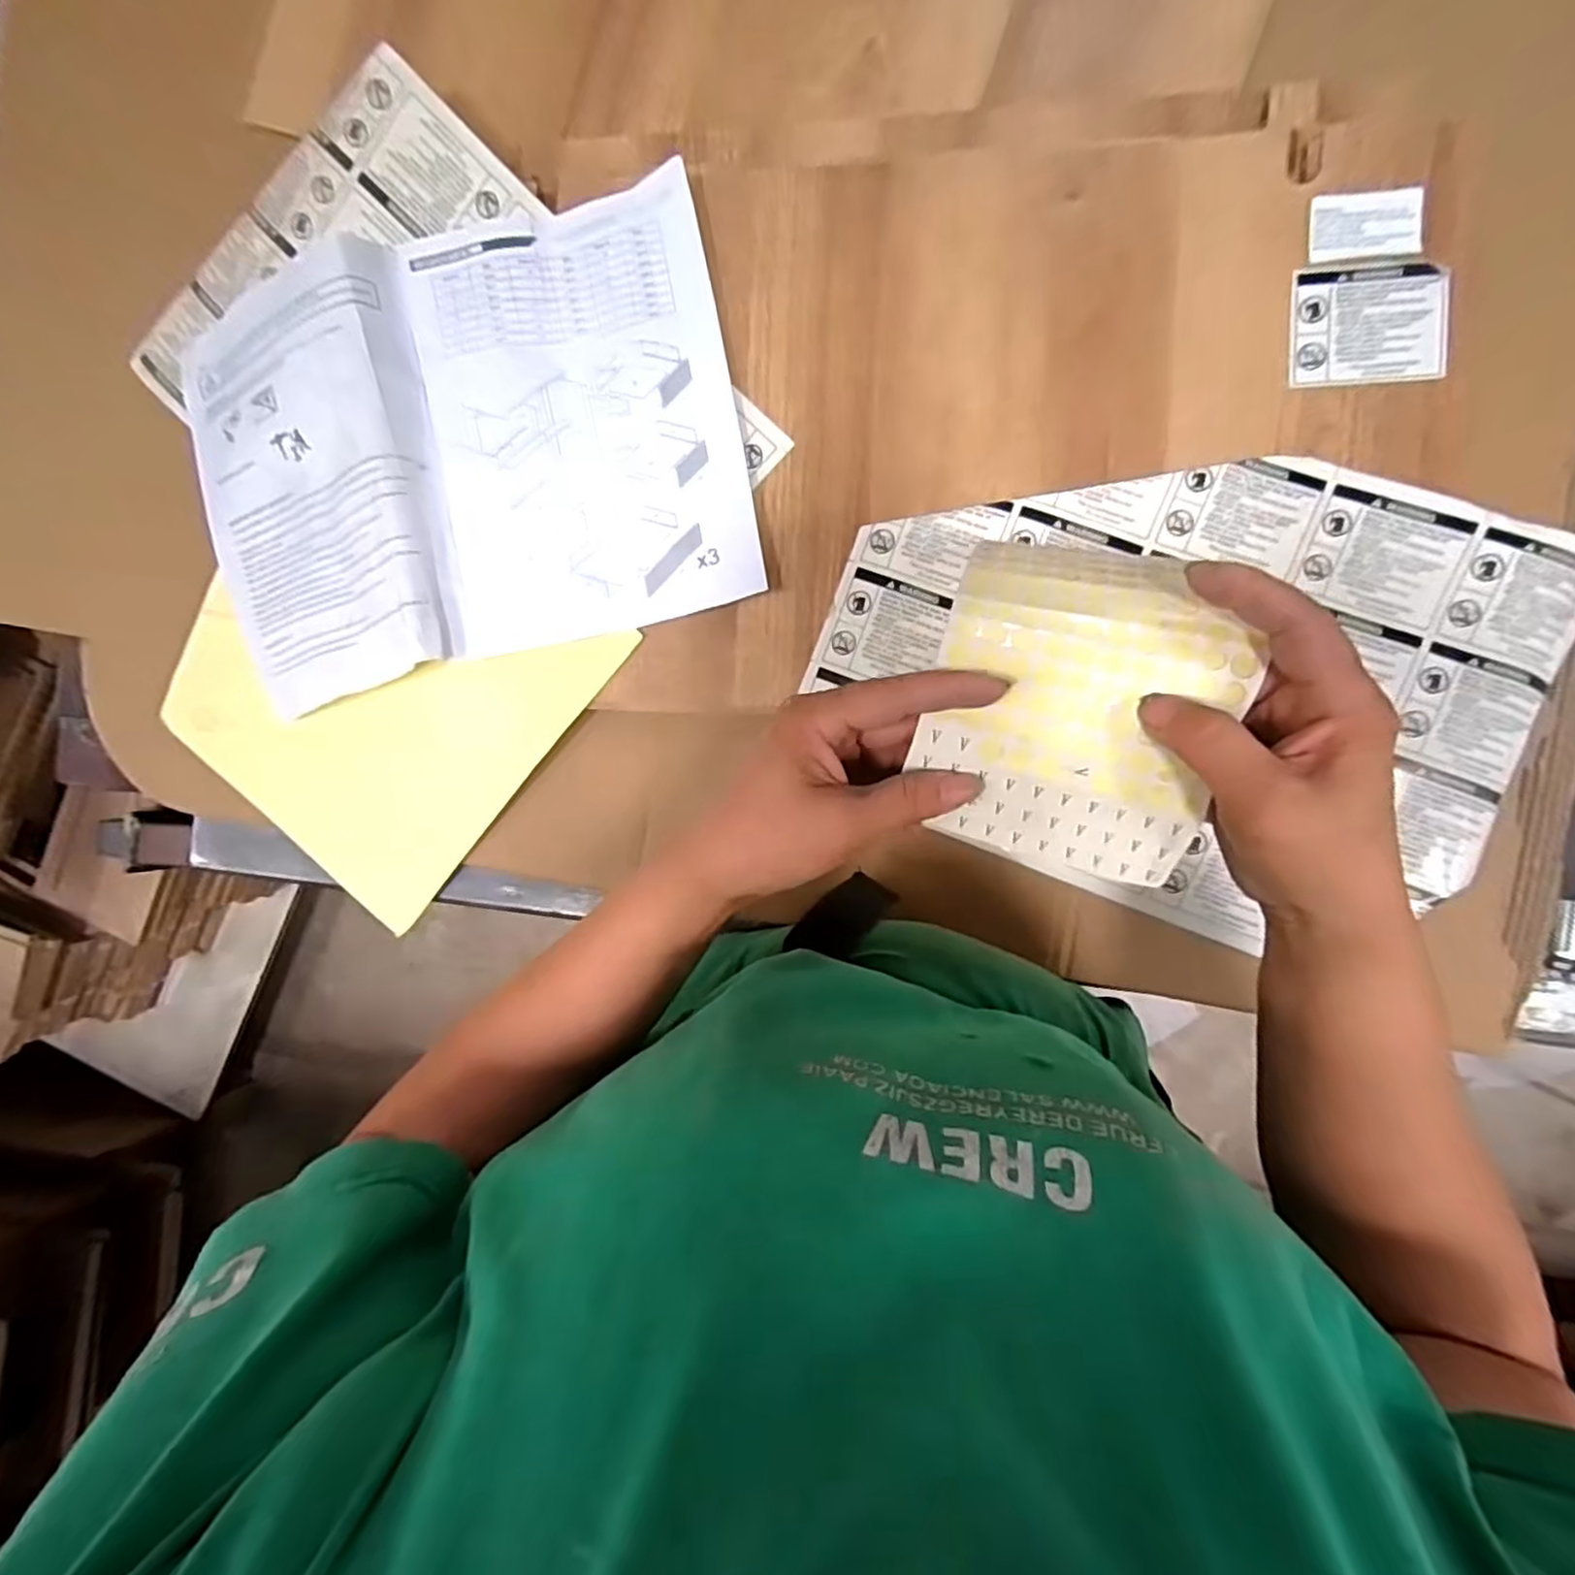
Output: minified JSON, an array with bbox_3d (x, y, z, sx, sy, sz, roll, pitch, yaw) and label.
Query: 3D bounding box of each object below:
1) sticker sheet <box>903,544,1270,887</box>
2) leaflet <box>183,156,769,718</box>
[{"bbox_3d":[0.127,-0.043,0.303,0.120,0.053,0.151,15,94,3],"label":"sticker sheet"},{"bbox_3d":[-0.223,-0.228,0.461,0.375,0.039,0.280,-14,92,5],"label":"leaflet"}]

